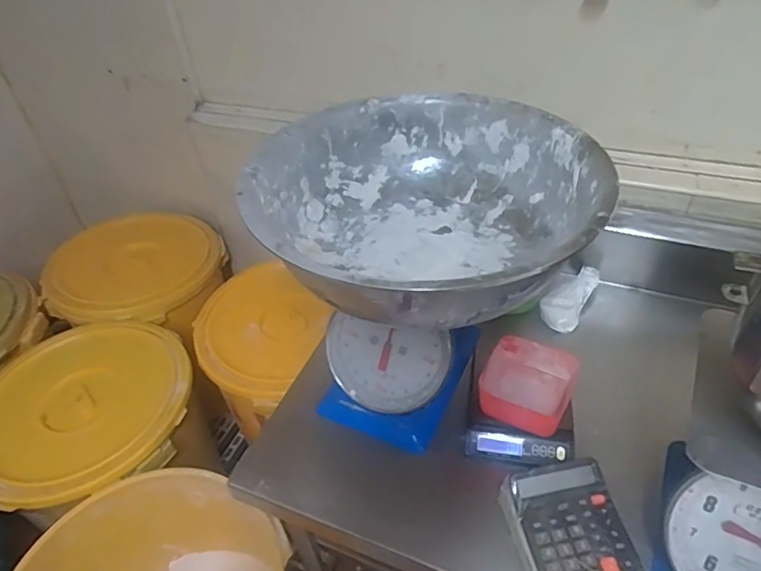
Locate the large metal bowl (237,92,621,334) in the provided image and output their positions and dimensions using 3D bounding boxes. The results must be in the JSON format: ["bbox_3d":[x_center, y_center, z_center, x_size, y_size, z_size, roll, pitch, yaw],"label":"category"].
[{"bbox_3d":[0.058,-0.093,0.702,0.423,0.145,0.422,-3,41,3],"label":"large metal bowl"}]

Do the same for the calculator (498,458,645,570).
[{"bbox_3d":[0.239,0.313,0.675,0.135,0.061,0.159,-13,42,-9],"label":"calculator"}]

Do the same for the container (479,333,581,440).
[{"bbox_3d":[0.224,0.155,0.820,0.127,0.063,0.133,18,46,24],"label":"container"}]

